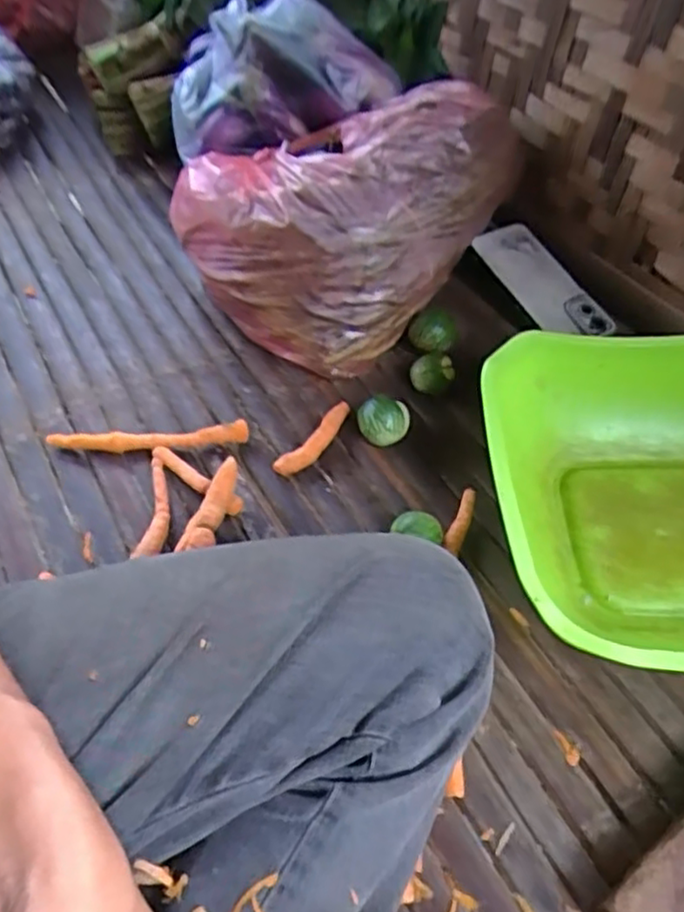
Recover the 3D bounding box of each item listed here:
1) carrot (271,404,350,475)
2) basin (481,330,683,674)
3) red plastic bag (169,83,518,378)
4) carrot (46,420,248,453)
[{"bbox_3d":[-0.023,-0.013,0.609,0.023,0.016,0.087,30,56,24],"label":"carrot"},{"bbox_3d":[0.251,0.039,0.518,0.281,0.100,0.276,-1,49,0],"label":"basin"},{"bbox_3d":[0.009,-0.236,0.690,0.285,0.188,0.232,-36,58,-27],"label":"red plastic bag"},{"bbox_3d":[-0.171,-0.014,0.609,0.177,0.023,0.016,-1,49,0],"label":"carrot"}]

